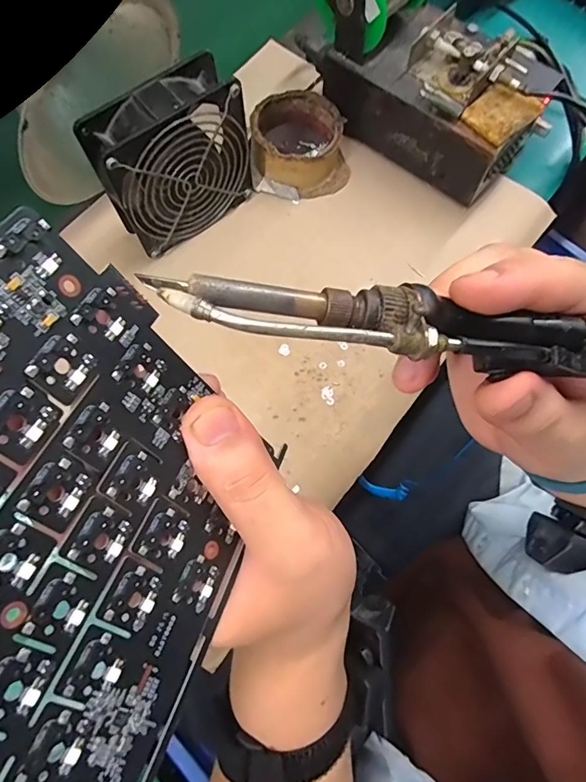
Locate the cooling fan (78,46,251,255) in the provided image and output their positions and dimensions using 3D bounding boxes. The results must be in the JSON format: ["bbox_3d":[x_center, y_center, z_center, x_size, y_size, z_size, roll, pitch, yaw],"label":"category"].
[{"bbox_3d":[-0.097,-0.188,0.380,0.122,0.116,0.049,-38,78,-12],"label":"cooling fan"}]

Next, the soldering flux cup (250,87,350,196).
[{"bbox_3d":[0.007,-0.237,0.439,0.085,0.042,0.091,0,73,-2],"label":"soldering flux cup"}]

